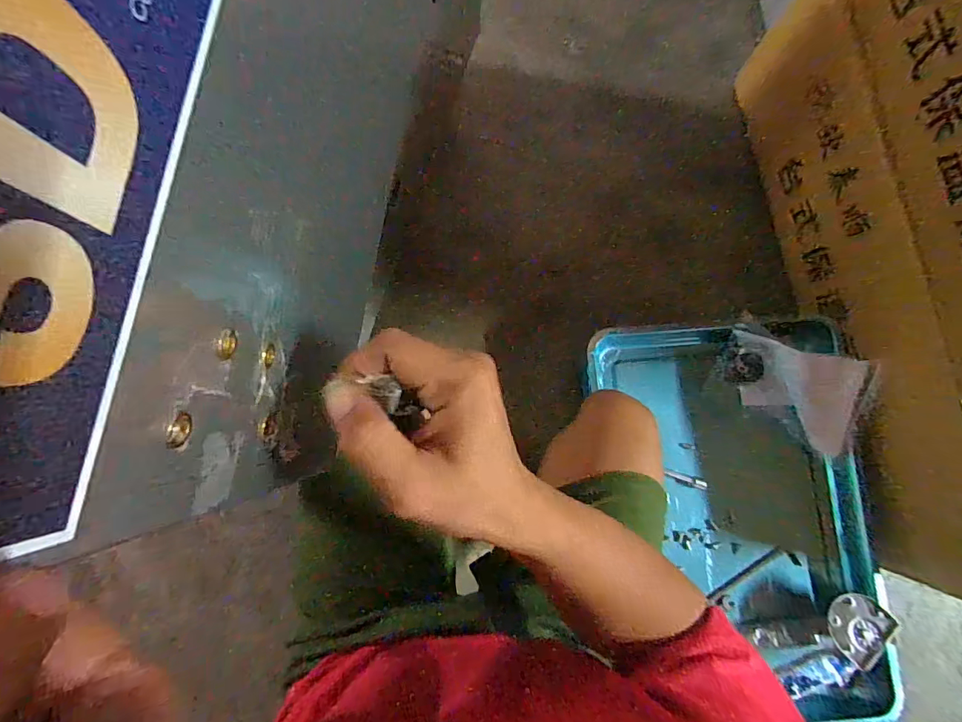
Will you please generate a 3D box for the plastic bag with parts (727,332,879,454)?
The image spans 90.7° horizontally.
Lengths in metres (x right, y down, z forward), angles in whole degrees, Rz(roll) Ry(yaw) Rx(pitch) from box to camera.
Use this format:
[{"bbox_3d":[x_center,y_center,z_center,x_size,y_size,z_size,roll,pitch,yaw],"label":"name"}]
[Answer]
[{"bbox_3d":[0.462,0.047,0.704,0.185,0.084,0.129,17,83,2],"label":"plastic bag with parts"}]

